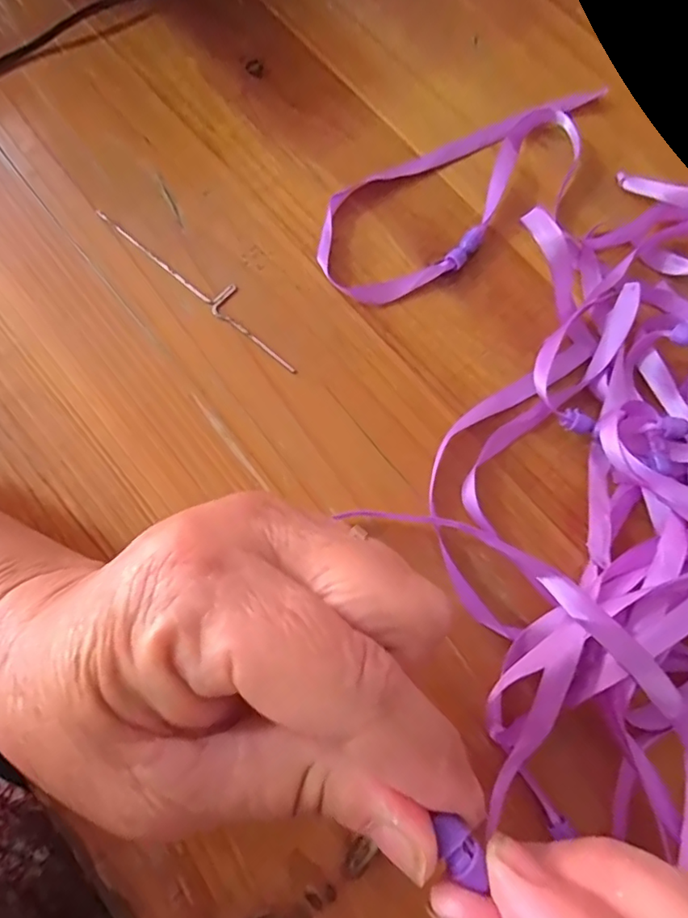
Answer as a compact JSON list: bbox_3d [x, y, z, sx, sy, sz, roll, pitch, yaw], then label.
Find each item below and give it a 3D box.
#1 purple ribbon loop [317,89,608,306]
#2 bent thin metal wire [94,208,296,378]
[{"bbox_3d":[0.061,-0.129,0.265,0.163,0.010,0.061,-29,78,-7],"label":"purple ribbon loop"},{"bbox_3d":[-0.065,-0.082,0.255,0.122,0.004,0.016,40,79,9],"label":"bent thin metal wire"}]

